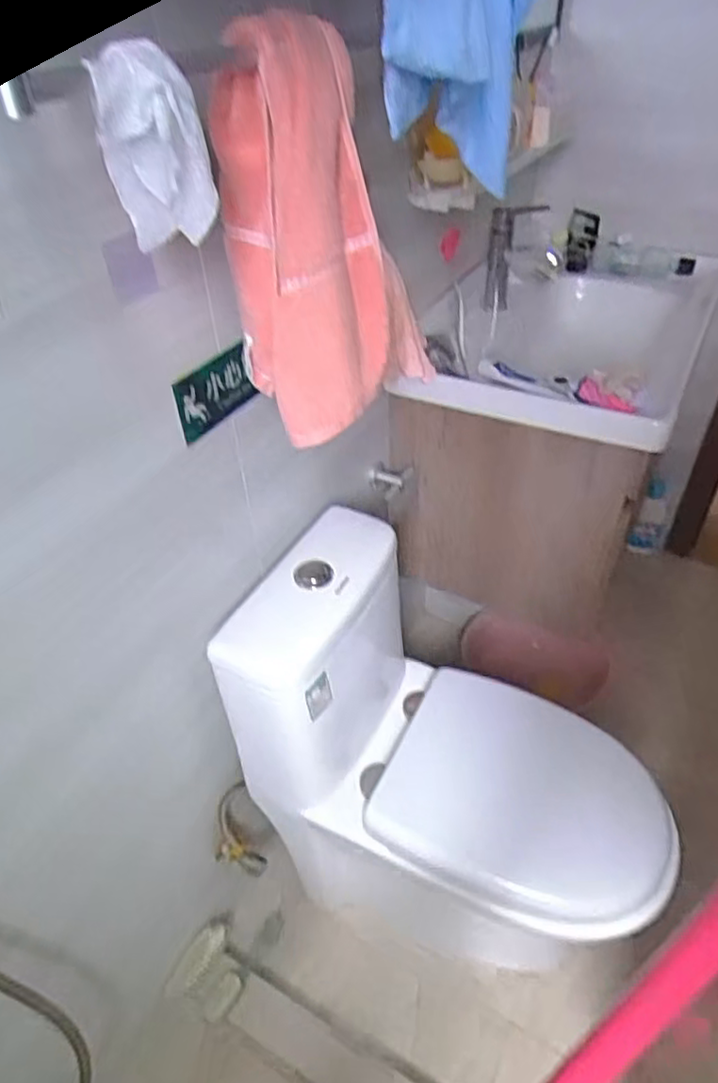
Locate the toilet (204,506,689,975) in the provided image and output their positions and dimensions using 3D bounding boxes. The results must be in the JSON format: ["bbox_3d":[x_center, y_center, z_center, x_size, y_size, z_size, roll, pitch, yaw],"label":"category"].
[{"bbox_3d":[0.142,0.399,1.047,0.624,0.701,0.374,27,49,29],"label":"toilet"}]

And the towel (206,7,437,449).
[{"bbox_3d":[-0.044,-0.275,0.607,0.149,0.324,0.114,-9,42,-8],"label":"towel"}]

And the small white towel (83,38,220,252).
[{"bbox_3d":[-0.142,-0.272,0.453,0.068,0.120,0.069,-13,42,-12],"label":"small white towel"}]

